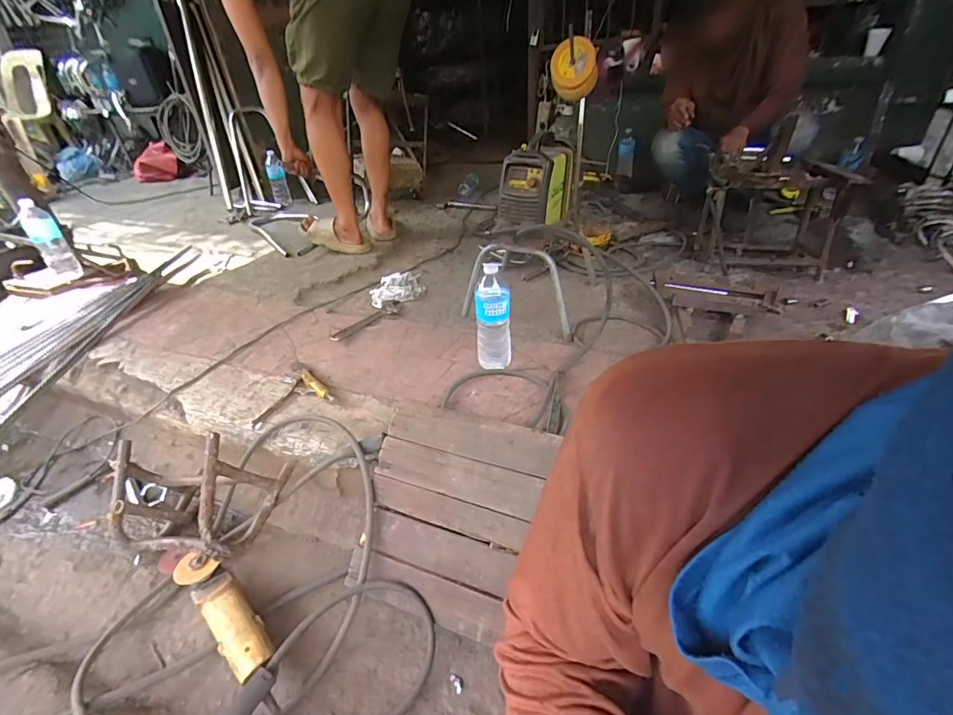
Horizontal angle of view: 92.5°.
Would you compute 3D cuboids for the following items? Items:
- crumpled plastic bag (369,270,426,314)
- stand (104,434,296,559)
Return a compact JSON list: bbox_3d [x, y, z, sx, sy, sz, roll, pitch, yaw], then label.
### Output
[{"bbox_3d":[-0.253,-0.243,1.554,0.178,0.038,0.300,20,43,29],"label":"crumpled plastic bag"},{"bbox_3d":[-0.559,0.253,0.887,0.320,0.244,0.222,6,36,13],"label":"stand"}]

